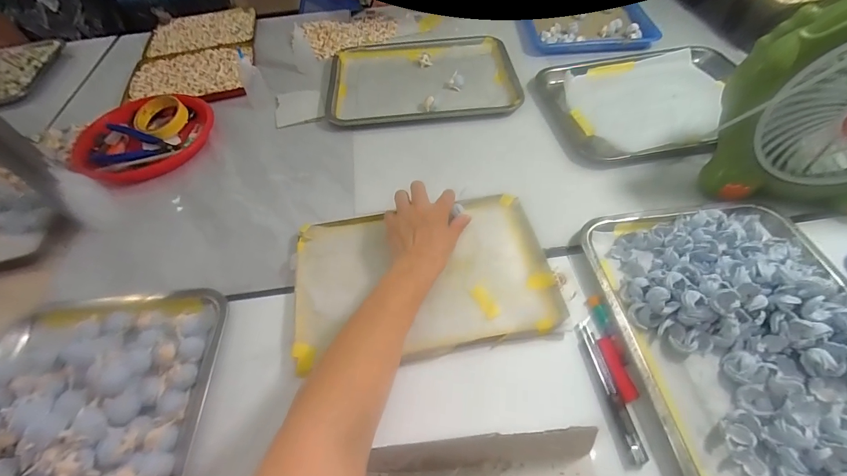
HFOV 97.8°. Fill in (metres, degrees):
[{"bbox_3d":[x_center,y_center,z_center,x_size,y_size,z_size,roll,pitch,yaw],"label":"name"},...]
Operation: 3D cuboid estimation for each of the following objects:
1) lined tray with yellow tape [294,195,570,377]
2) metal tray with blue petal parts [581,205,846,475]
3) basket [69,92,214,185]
[{"bbox_3d":[-0.004,0.043,0.458,0.302,0.015,0.202,-10,53,-3],"label":"lined tray with yellow tape"},{"bbox_3d":[0.340,0.098,0.367,0.262,0.043,0.351,-6,53,0],"label":"metal tray with blue petal parts"},{"bbox_3d":[-0.479,-0.174,0.634,0.183,0.038,0.215,6,54,9],"label":"basket"}]

